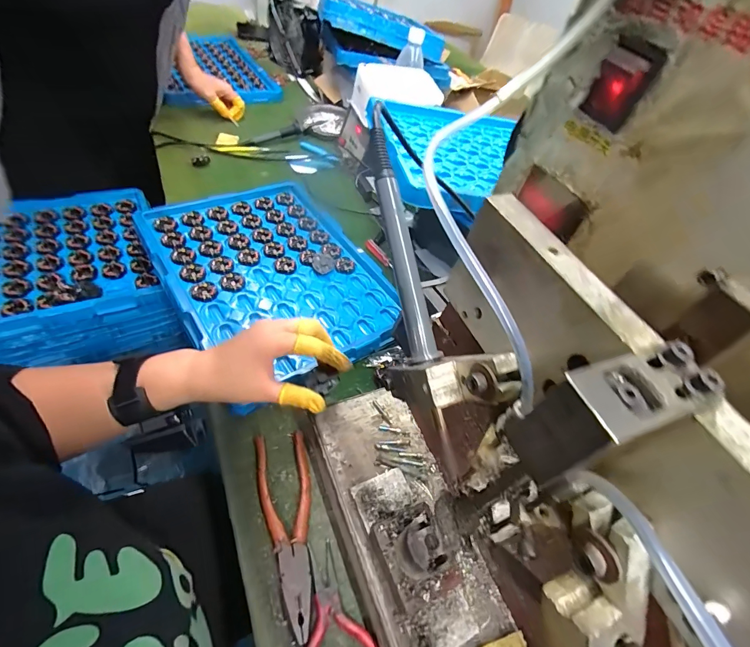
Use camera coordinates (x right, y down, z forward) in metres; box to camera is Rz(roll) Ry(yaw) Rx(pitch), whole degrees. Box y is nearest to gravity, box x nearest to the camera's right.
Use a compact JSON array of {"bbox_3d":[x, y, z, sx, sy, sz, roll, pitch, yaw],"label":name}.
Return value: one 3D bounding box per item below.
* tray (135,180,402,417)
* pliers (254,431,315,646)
[{"bbox_3d":[-0.153,-0.077,0.554,0.273,0.038,0.369,-23,58,-28],"label":"tray"},{"bbox_3d":[-0.078,0.183,0.344,0.046,0.022,0.165,-5,51,-16],"label":"pliers"}]

